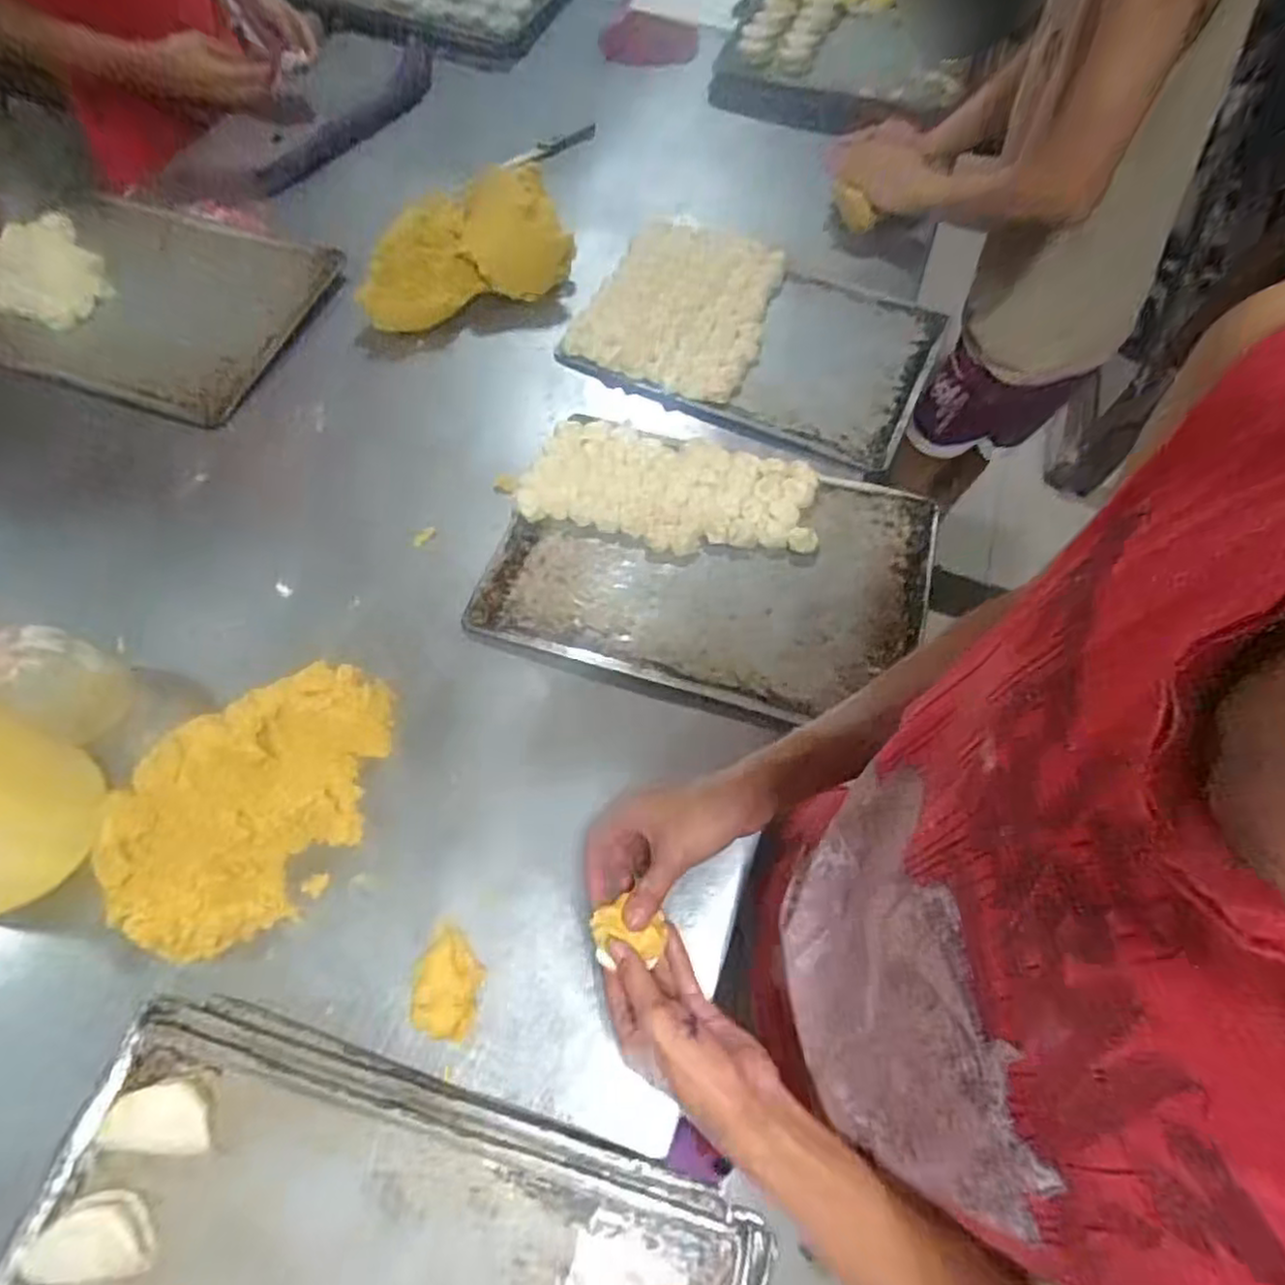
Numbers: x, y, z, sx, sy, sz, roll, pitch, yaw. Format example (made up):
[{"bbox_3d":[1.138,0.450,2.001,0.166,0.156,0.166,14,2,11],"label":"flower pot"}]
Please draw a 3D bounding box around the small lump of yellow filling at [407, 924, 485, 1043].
[{"bbox_3d":[-0.153,0.266,0.546,0.049,0.019,0.076,10,62,2],"label":"small lump of yellow filling"}]

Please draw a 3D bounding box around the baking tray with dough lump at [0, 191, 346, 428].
[{"bbox_3d":[-0.652,-0.457,0.899,0.430,0.036,0.328,13,62,4],"label":"baking tray with dough lump"}]

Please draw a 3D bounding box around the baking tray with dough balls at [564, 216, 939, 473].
[{"bbox_3d":[0.152,-0.421,0.946,0.447,0.042,0.341,25,63,10],"label":"baking tray with dough balls"}]

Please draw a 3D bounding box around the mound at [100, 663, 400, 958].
[{"bbox_3d":[-0.327,0.122,0.587,0.160,0.074,0.265,26,63,11],"label":"mound"}]

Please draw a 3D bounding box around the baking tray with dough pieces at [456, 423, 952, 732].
[{"bbox_3d":[0.076,-0.092,0.757,0.451,0.028,0.323,15,62,5],"label":"baking tray with dough pieces"}]

